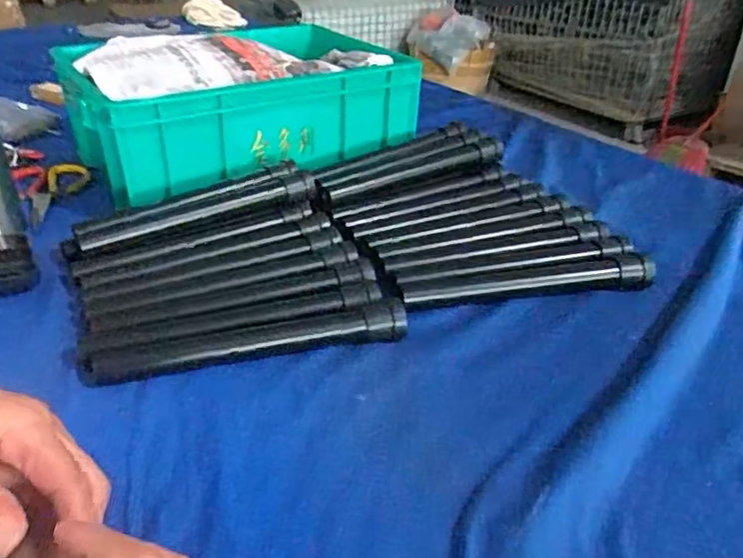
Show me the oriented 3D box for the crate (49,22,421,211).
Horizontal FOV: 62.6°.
[{"bbox_3d":[-0.175,-0.235,0.801,0.411,0.126,0.295,-18,35,-27],"label":"crate"}]

